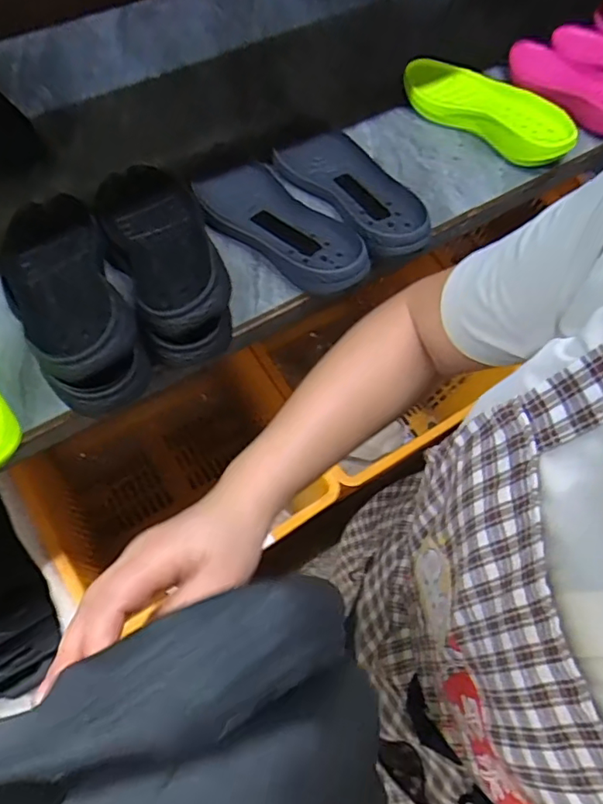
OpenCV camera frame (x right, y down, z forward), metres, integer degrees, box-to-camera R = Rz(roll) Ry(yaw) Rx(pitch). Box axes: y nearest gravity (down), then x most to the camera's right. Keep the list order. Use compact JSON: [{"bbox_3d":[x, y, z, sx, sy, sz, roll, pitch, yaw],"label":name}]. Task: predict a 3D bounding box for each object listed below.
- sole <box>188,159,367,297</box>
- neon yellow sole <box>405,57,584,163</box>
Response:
[{"bbox_3d":[-0.026,-0.217,0.653,0.110,0.028,0.262,-33,64,-19],"label":"sole"},{"bbox_3d":[0.257,-0.411,0.751,0.267,0.048,0.095,40,66,22],"label":"neon yellow sole"}]

